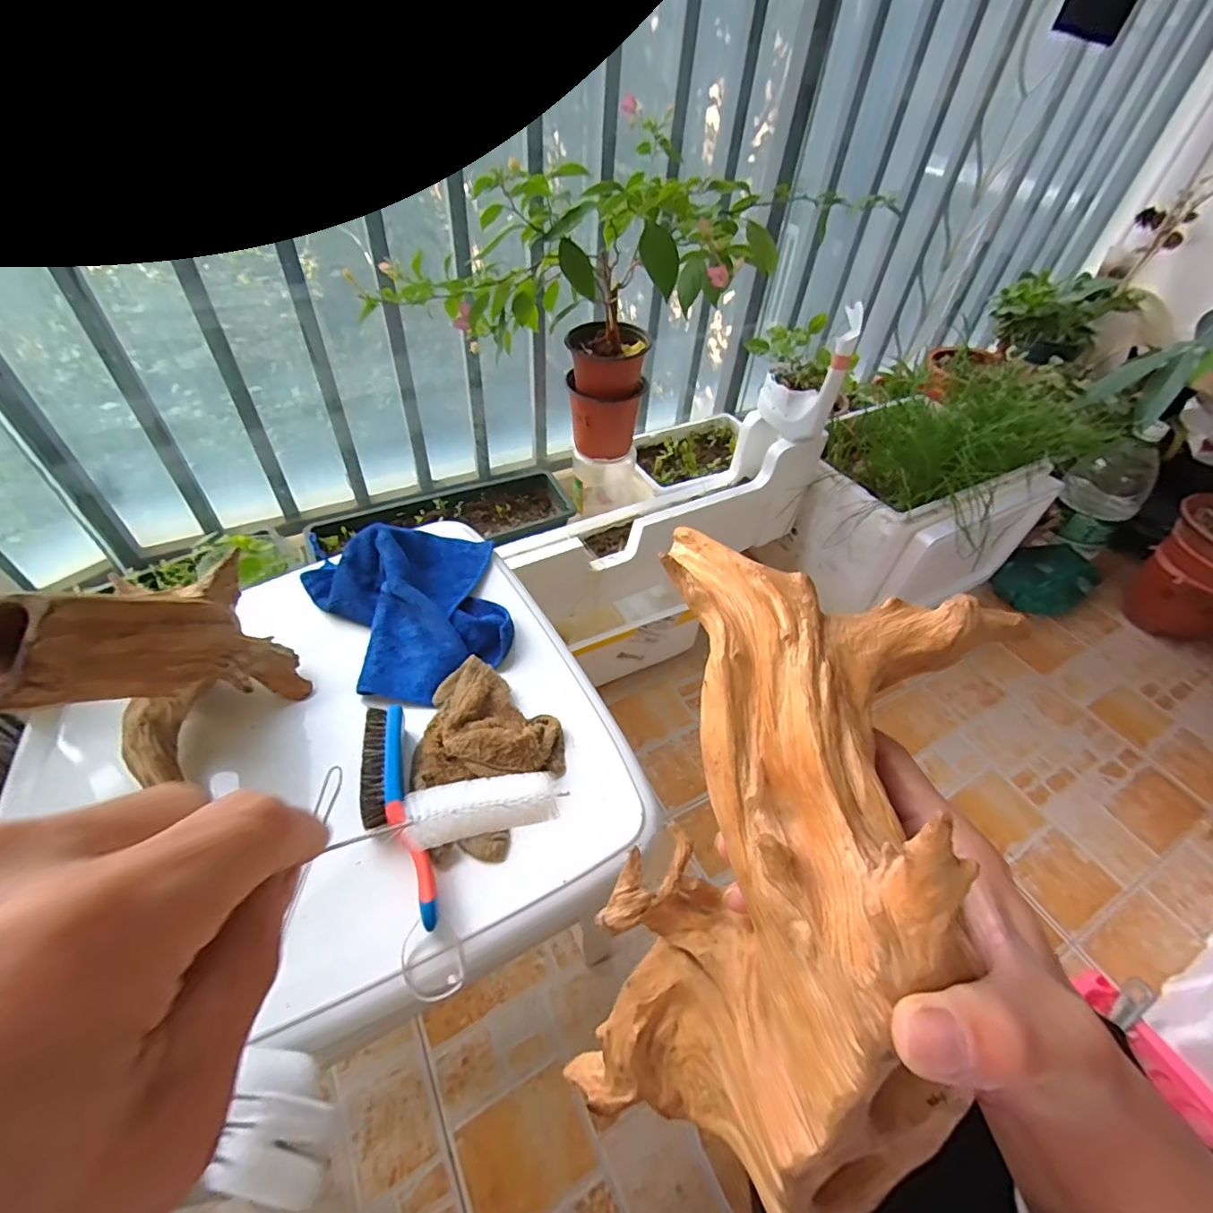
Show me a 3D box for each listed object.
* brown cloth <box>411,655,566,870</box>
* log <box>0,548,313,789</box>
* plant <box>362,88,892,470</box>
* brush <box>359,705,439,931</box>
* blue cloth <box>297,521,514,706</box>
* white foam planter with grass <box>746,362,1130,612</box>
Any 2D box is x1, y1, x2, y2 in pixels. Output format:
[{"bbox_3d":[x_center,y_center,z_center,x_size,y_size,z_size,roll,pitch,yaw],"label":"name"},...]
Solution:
[{"bbox_3d":[-0.089,0.102,0.420,0.112,0.034,0.147,-1,47,-5],"label":"brown cloth"},{"bbox_3d":[-0.313,0.024,0.382,0.116,0.164,0.135,37,55,27],"label":"log"},{"bbox_3d":[-0.046,-0.473,0.904,0.517,0.418,0.411,17,48,12],"label":"plant"},{"bbox_3d":[-0.147,0.138,0.378,0.035,0.022,0.155,-14,49,-17],"label":"brush"},{"bbox_3d":[-0.176,-0.013,0.511,0.173,0.048,0.200,-21,52,-22],"label":"blue cloth"},{"bbox_3d":[0.605,-0.216,1.076,0.479,0.343,0.340,-17,50,-19],"label":"white foam planter with grass"}]

